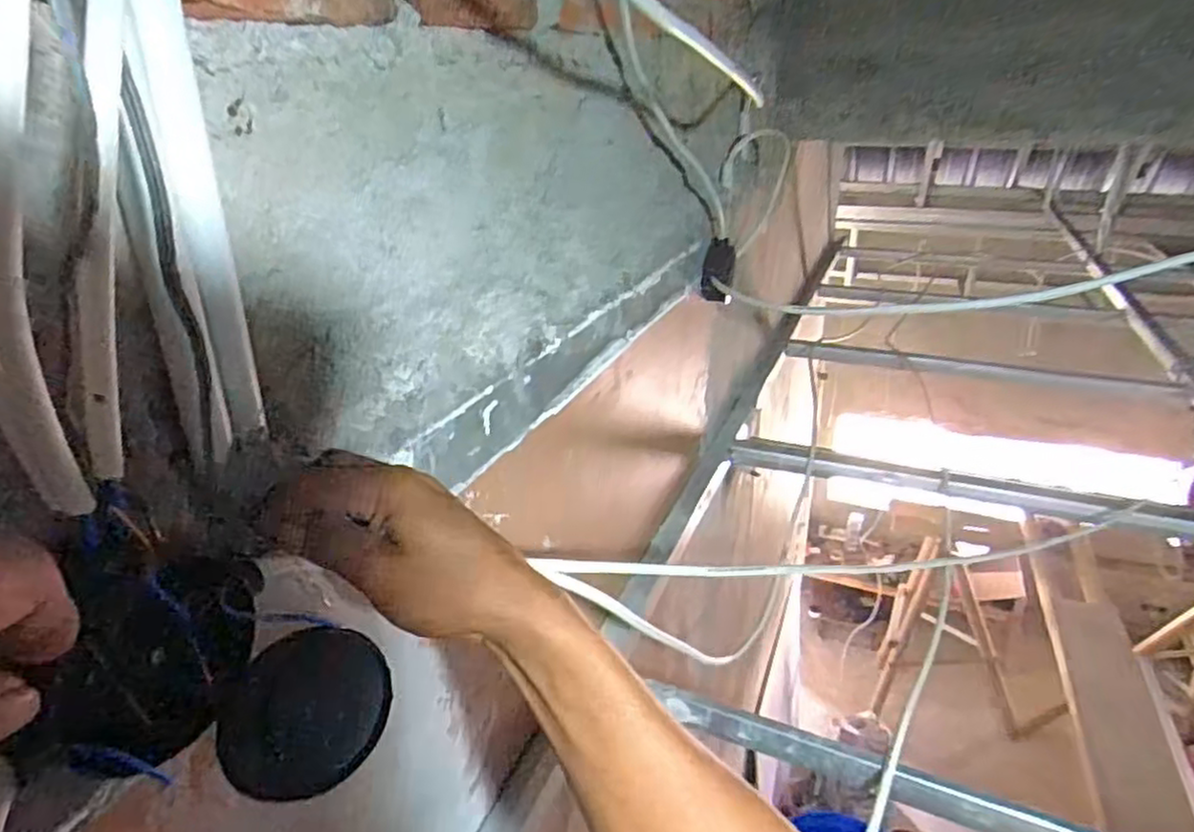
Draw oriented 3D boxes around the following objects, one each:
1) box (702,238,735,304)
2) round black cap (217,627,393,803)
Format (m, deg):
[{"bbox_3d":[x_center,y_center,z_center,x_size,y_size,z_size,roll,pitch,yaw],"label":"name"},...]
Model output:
[{"bbox_3d":[0.178,-0.211,1.038,0.043,0.087,0.034,4,26,9],"label":"box"},{"bbox_3d":[-0.142,0.148,0.354,0.004,0.081,0.077,-8,57,45],"label":"round black cap"}]

